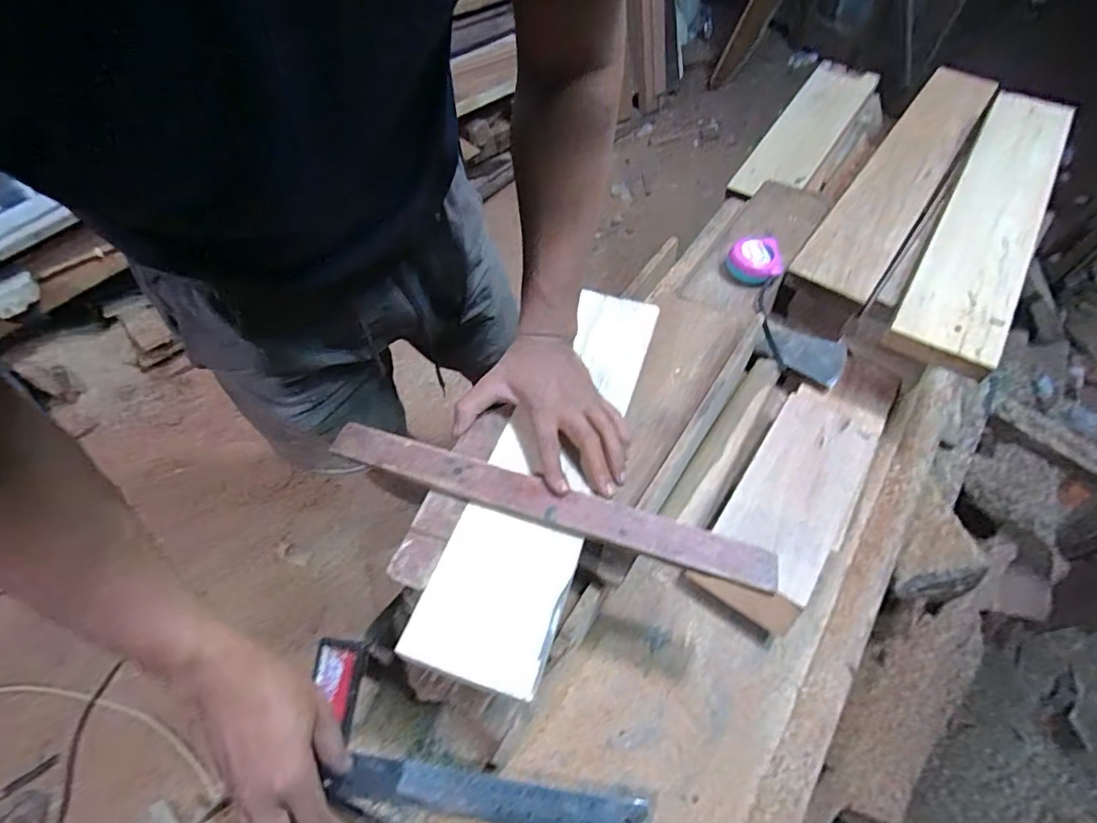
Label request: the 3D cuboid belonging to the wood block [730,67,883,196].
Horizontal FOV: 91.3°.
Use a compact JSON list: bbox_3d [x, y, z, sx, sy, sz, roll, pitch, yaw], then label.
[{"bbox_3d":[0.441,-0.485,0.927,0.107,0.024,0.351,28,69,24],"label":"wood block"}]

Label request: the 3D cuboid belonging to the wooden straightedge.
[{"bbox_3d":[-0.008,0.076,0.460,0.388,0.013,0.040,15,64,11],"label":"wooden straightedge"}]

